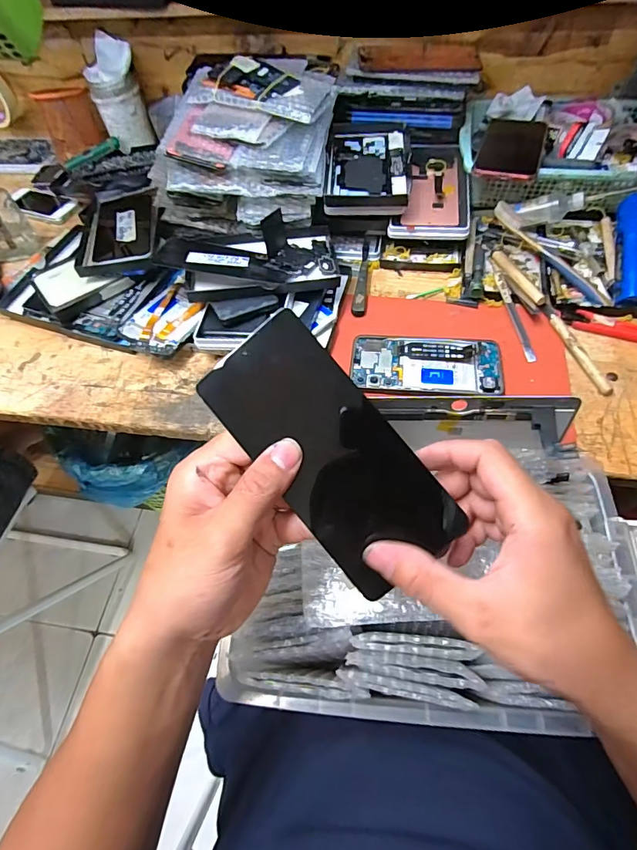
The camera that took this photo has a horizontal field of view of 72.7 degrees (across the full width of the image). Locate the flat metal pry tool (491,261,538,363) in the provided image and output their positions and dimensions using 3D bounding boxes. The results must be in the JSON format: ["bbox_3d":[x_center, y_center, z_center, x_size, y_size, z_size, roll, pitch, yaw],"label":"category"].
[{"bbox_3d":[0.226,-0.140,0.508,0.011,0.010,0.157,-7,59,0],"label":"flat metal pry tool"}]

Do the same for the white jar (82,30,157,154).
[{"bbox_3d":[-0.319,-0.527,0.695,0.080,0.118,0.082,-21,60,-8],"label":"white jar"}]

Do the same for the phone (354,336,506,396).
[{"bbox_3d":[0.117,-0.067,0.474,0.159,0.007,0.074,5,60,7],"label":"phone"}]

